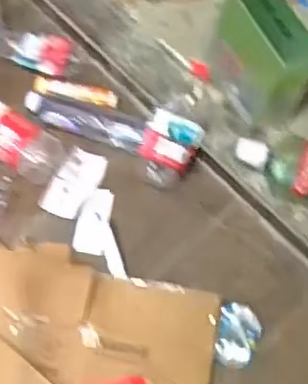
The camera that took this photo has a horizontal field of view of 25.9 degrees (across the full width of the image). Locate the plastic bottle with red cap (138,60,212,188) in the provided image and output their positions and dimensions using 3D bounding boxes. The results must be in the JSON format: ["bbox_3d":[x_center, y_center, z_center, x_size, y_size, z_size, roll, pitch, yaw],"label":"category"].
[{"bbox_3d":[0.052,-0.132,1.142,0.090,0.081,0.246,22,66,7],"label":"plastic bottle with red cap"}]

